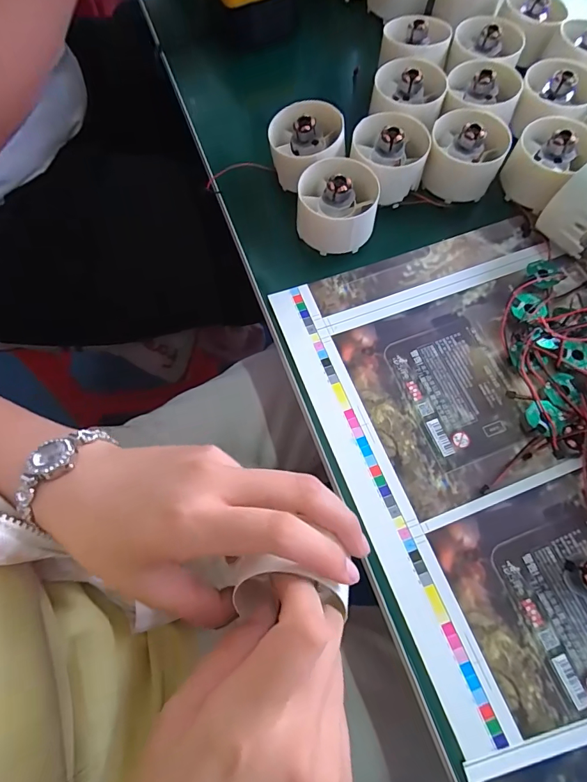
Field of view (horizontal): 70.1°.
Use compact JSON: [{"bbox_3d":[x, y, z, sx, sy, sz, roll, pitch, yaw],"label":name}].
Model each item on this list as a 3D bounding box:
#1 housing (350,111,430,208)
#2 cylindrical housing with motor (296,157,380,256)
[{"bbox_3d":[0.066,-0.162,0.292,0.050,0.041,0.060,13,69,5],"label":"housing"},{"bbox_3d":[0.029,-0.123,0.278,0.050,0.041,0.054,0,68,0],"label":"cylindrical housing with motor"}]

